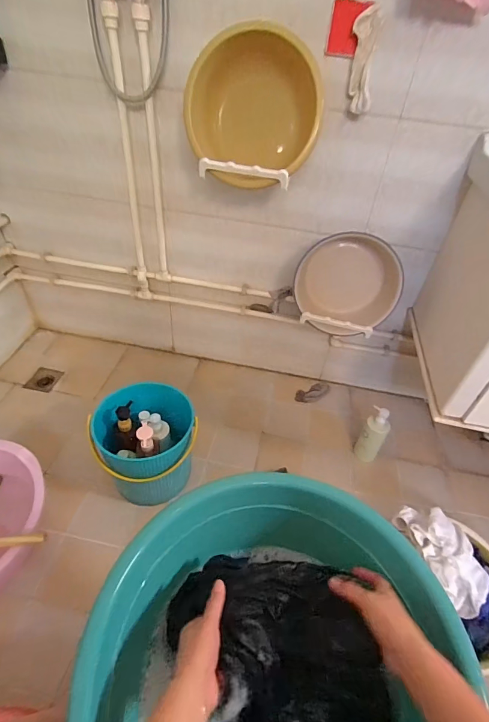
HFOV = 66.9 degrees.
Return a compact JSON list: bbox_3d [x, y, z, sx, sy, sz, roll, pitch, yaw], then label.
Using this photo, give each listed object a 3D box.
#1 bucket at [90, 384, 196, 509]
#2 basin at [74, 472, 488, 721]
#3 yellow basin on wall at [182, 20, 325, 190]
[{"bbox_3d":[-0.262,0.233,1.006,0.263,0.243,0.227,-9,45,-15],"label":"bucket"},{"bbox_3d":[0.036,0.369,0.459,0.403,0.164,0.383,3,43,-3],"label":"basin"},{"bbox_3d":[0.017,-0.548,0.814,0.281,0.256,0.160,5,43,-2],"label":"yellow basin on wall"}]

